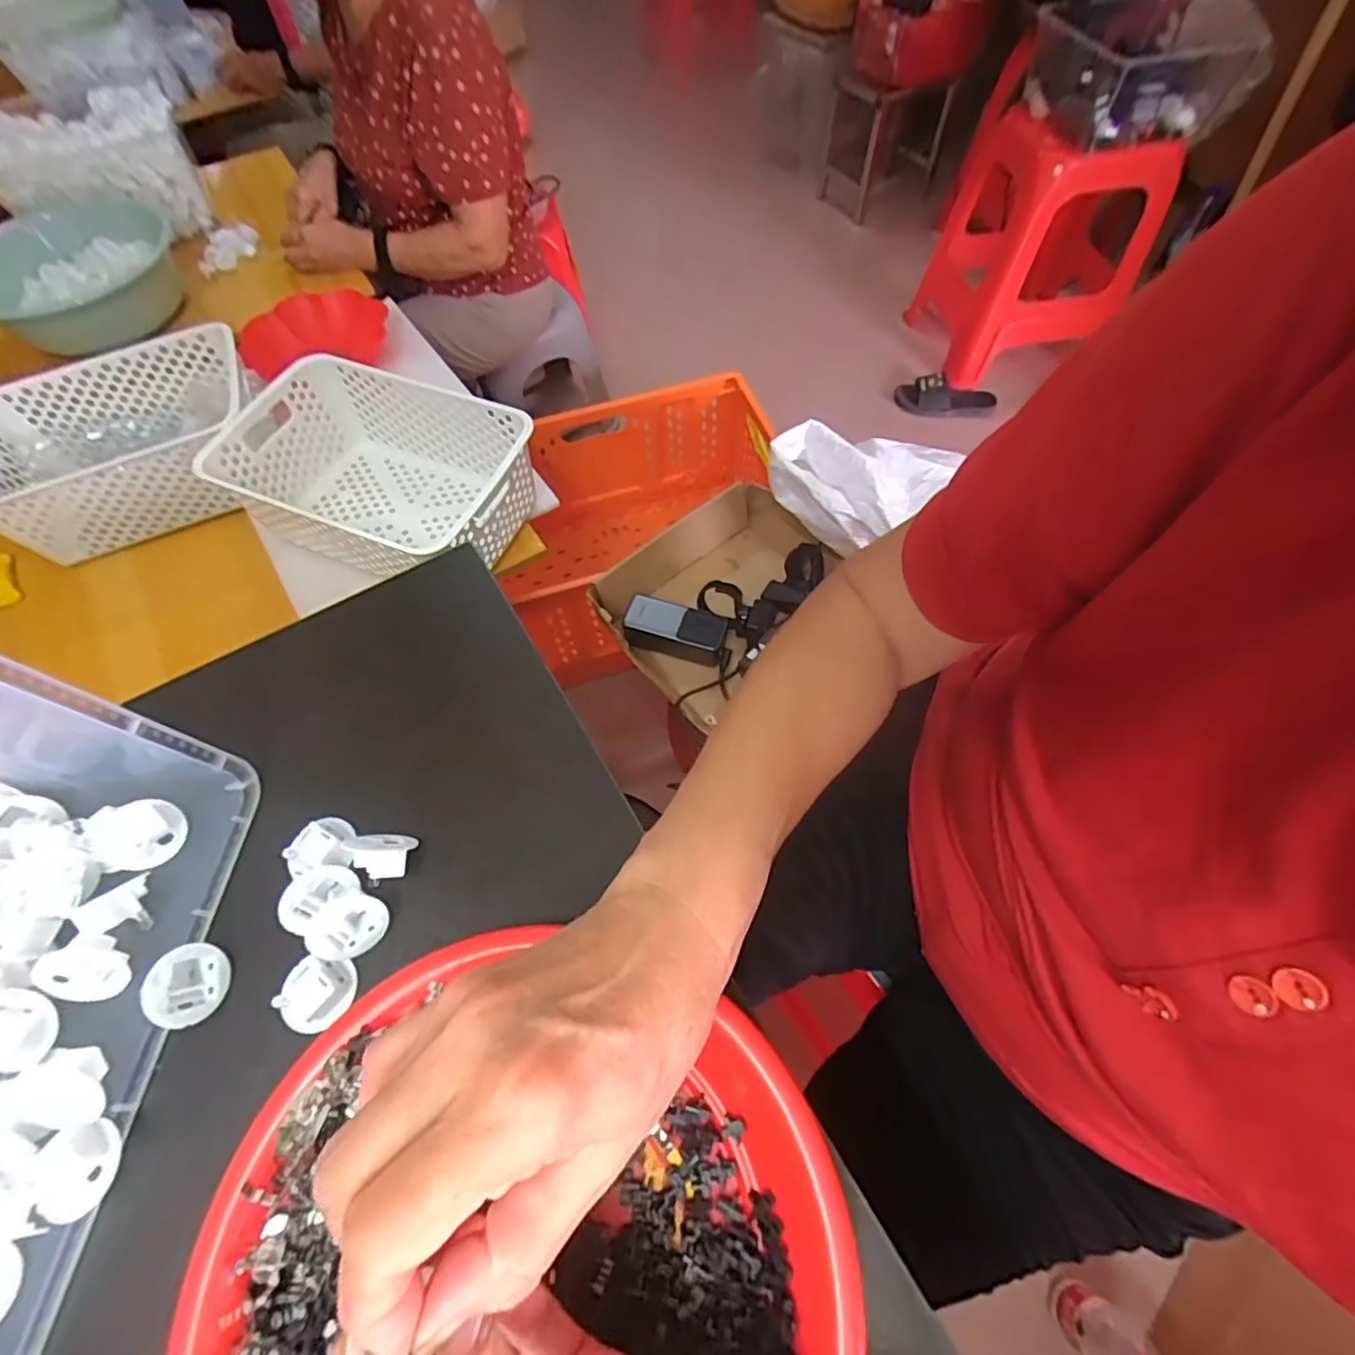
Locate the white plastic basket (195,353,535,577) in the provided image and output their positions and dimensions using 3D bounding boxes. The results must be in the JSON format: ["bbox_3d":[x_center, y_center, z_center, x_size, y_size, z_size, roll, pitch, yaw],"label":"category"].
[{"bbox_3d":[-0.330,-0.227,0.698,0.313,0.112,0.205,20,65,12],"label":"white plastic basket"}]

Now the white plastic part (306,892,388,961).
[{"bbox_3d":[-0.152,0.115,0.284,0.033,0.011,0.029,-44,101,-17],"label":"white plastic part"}]

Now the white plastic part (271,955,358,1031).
[{"bbox_3d":[-0.163,0.142,0.275,0.030,0.013,0.030,-1,62,1],"label":"white plastic part"}]

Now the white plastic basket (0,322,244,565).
[{"bbox_3d":[-0.660,-0.280,0.743,0.316,0.107,0.220,-25,64,-11],"label":"white plastic basket"}]

